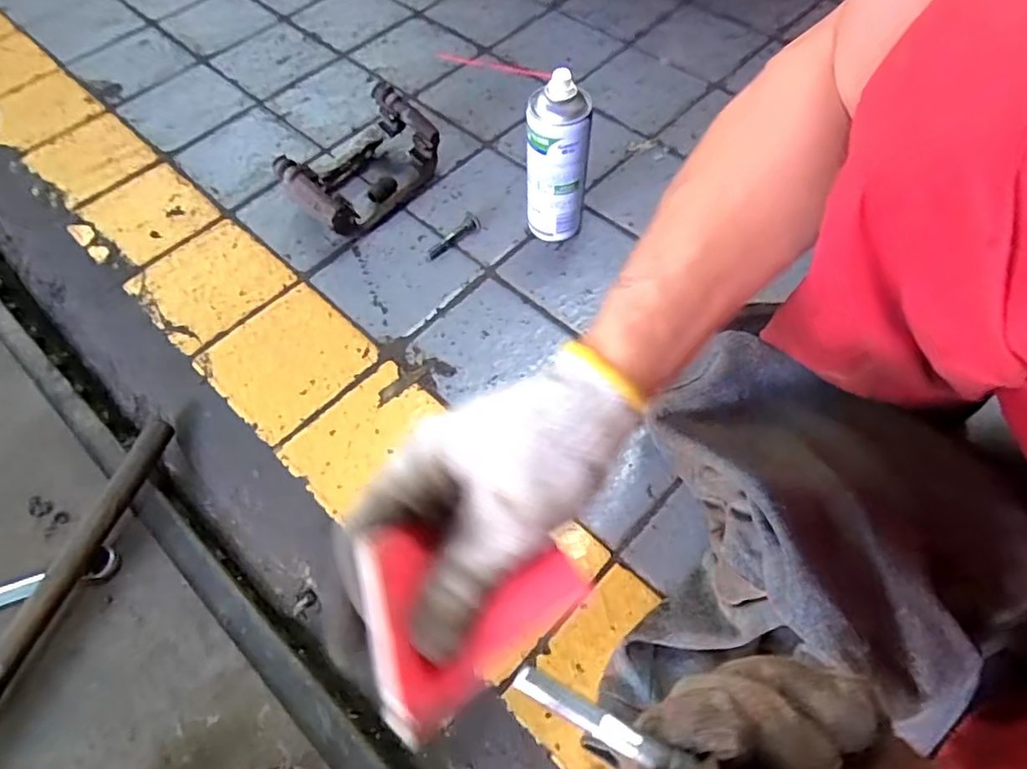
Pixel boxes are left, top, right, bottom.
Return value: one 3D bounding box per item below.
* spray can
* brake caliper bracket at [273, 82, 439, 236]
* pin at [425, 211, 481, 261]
[{"bbox_3d":[0.046,-0.230,0.621,0.063,0.190,0.049,3,62,4],"label":"spray can"},{"bbox_3d":[-0.185,-0.266,0.705,0.105,0.085,0.187,35,68,19],"label":"brake caliper bracket"},{"bbox_3d":[-0.073,-0.174,0.689,0.080,0.017,0.019,-39,67,-17],"label":"pin"}]

